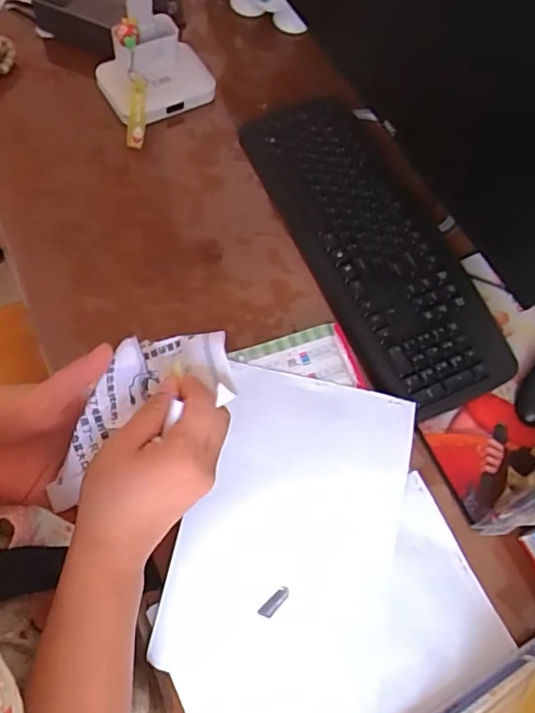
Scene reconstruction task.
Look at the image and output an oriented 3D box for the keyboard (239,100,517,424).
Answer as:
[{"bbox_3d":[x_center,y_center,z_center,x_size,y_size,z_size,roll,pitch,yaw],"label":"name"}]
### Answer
[{"bbox_3d":[0.121,-0.137,0.623,0.158,0.028,0.428,-20,70,-15],"label":"keyboard"}]

